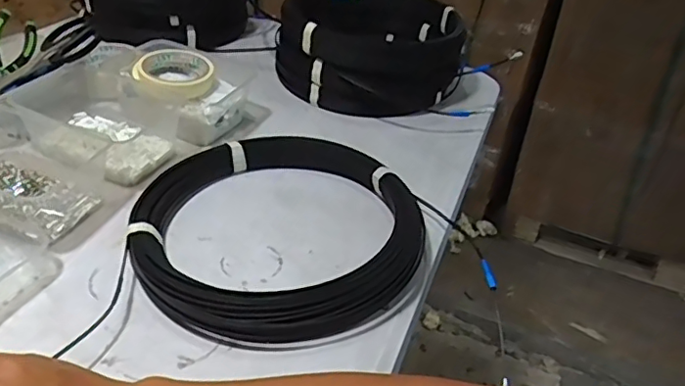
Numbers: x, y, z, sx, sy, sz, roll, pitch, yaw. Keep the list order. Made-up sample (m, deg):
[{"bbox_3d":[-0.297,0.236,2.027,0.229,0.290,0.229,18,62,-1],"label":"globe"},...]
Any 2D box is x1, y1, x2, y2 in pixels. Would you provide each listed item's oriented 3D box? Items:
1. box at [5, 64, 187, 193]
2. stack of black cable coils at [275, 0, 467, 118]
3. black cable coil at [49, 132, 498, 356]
[{"bbox_3d":[-0.293,-0.088,0.691,0.182,0.067,0.152,20,36,17],"label":"box"},{"bbox_3d":[0.063,-0.228,0.893,0.238,0.147,0.285,25,38,24],"label":"stack of black cable coils"},{"bbox_3d":[-0.056,0.026,0.579,0.302,0.048,0.284,2,35,-8],"label":"black cable coil"}]

